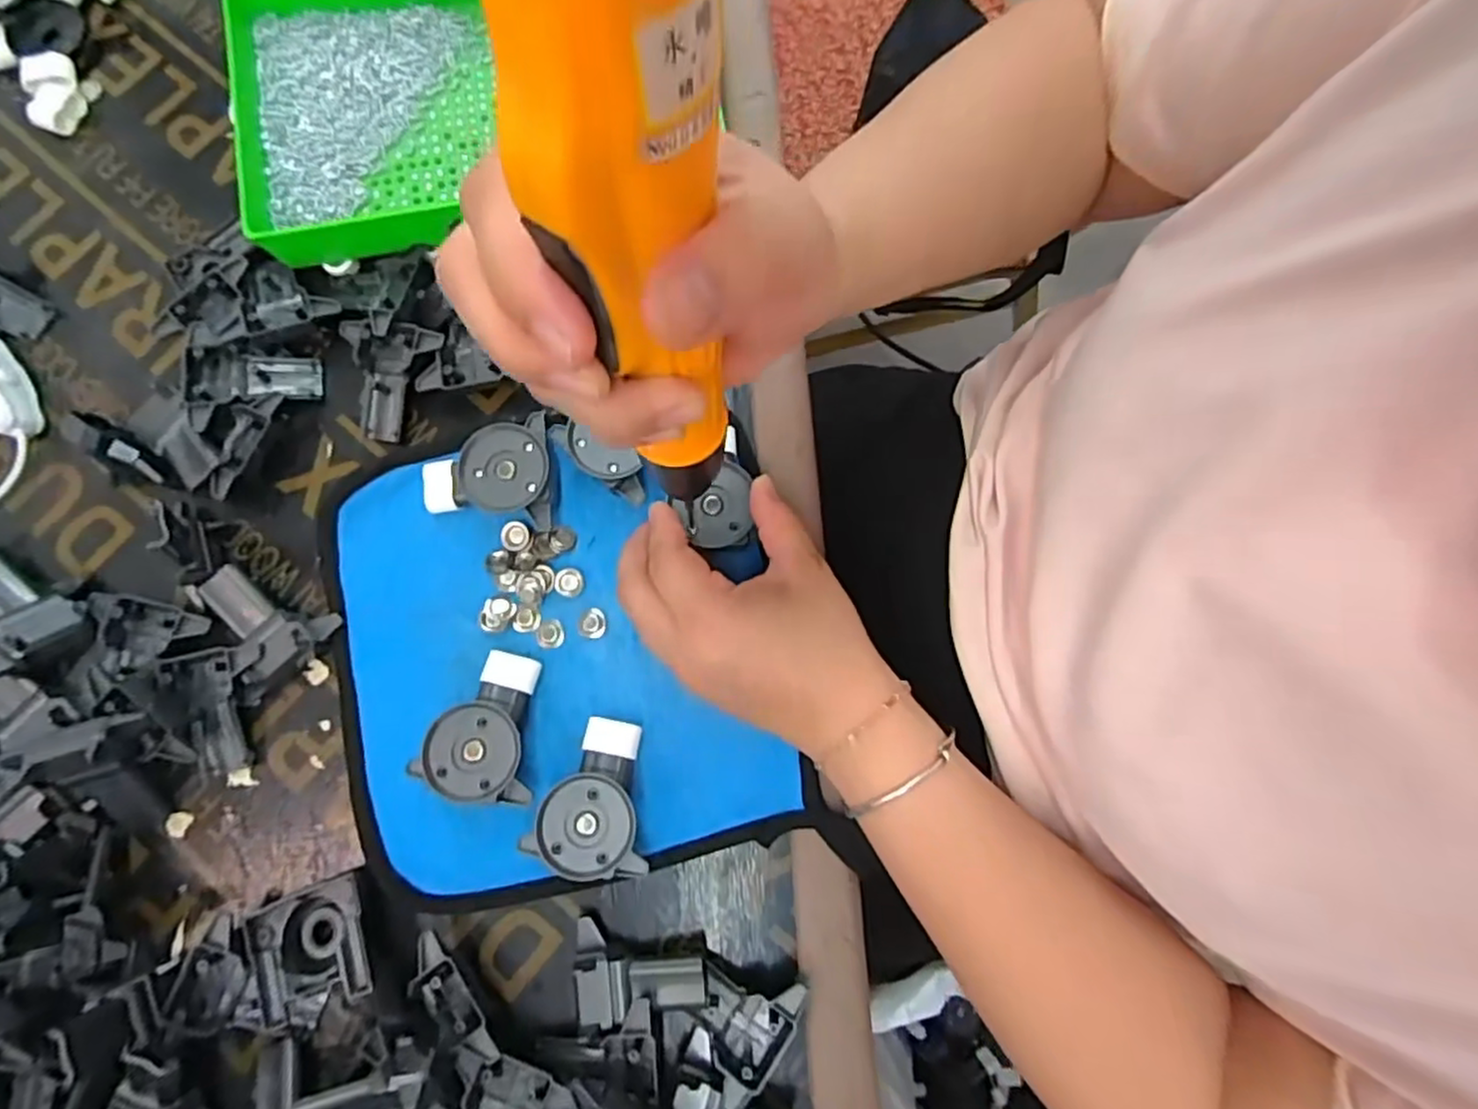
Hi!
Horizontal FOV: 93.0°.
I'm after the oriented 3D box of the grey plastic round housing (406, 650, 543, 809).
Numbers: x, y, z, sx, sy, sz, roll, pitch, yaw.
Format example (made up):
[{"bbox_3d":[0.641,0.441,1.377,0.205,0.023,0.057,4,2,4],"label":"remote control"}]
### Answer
[{"bbox_3d":[-0.119,0.077,0.321,0.051,0.021,0.064,6,80,1],"label":"grey plastic round housing"}]

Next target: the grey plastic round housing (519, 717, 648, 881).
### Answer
[{"bbox_3d":[-0.068,0.109,0.317,0.050,0.025,0.065,2,80,0],"label":"grey plastic round housing"}]

